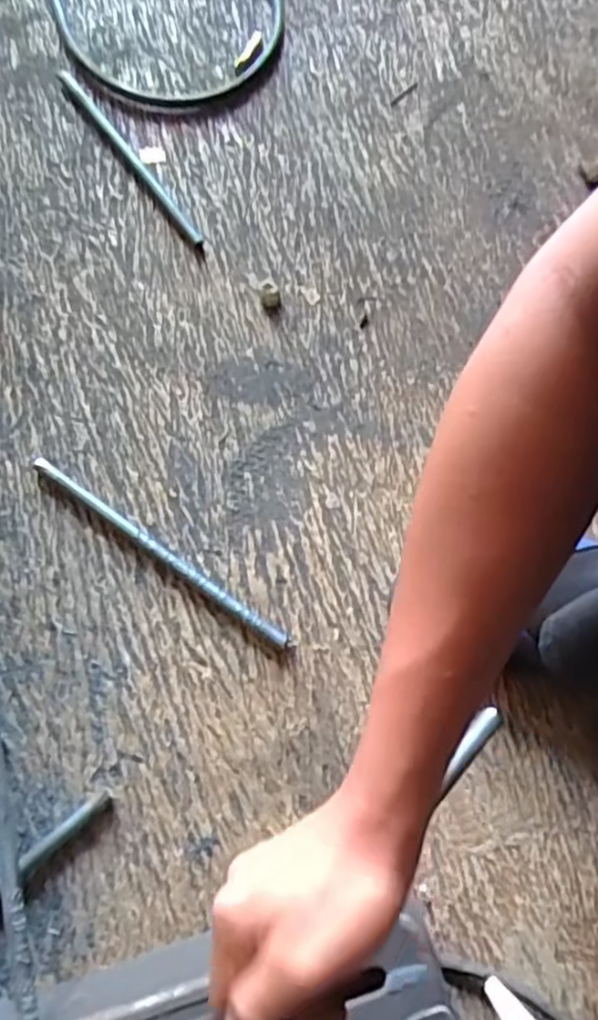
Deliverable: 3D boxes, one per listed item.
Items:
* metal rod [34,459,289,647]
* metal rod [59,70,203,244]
[{"bbox_3d":[-0.112,0.032,0.557,0.246,0.012,0.014,33,74,9],"label":"metal rod"},{"bbox_3d":[-0.166,-0.344,0.674,0.011,0.007,0.248,-35,76,-11],"label":"metal rod"}]

